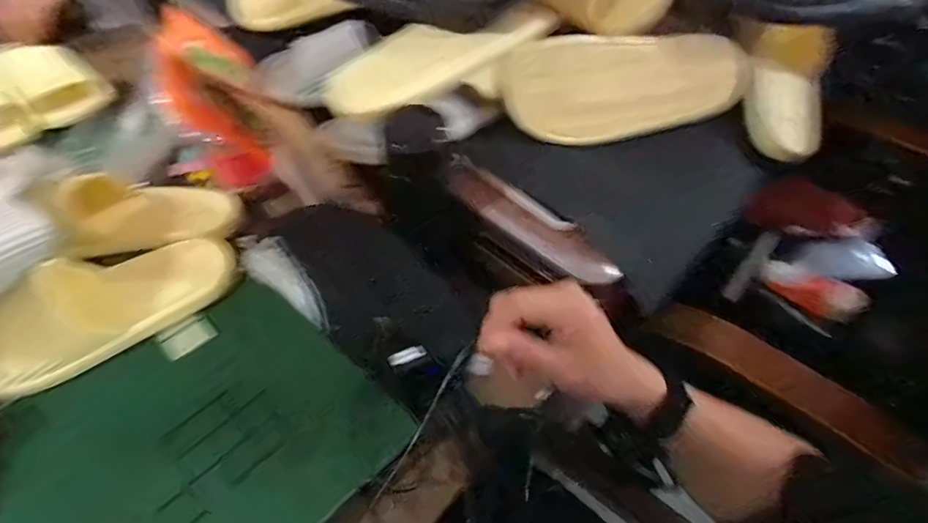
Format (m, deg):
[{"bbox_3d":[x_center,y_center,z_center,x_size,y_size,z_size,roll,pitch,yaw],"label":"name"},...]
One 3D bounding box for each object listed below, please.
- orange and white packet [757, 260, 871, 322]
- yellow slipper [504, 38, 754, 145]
[{"bbox_3d":[0.497,0.038,0.697,0.132,0.035,0.056,31,60,21],"label":"orange and white packet"},{"bbox_3d":[0.183,-0.195,0.529,0.293,0.108,0.065,-6,34,-1],"label":"yellow slipper"}]

